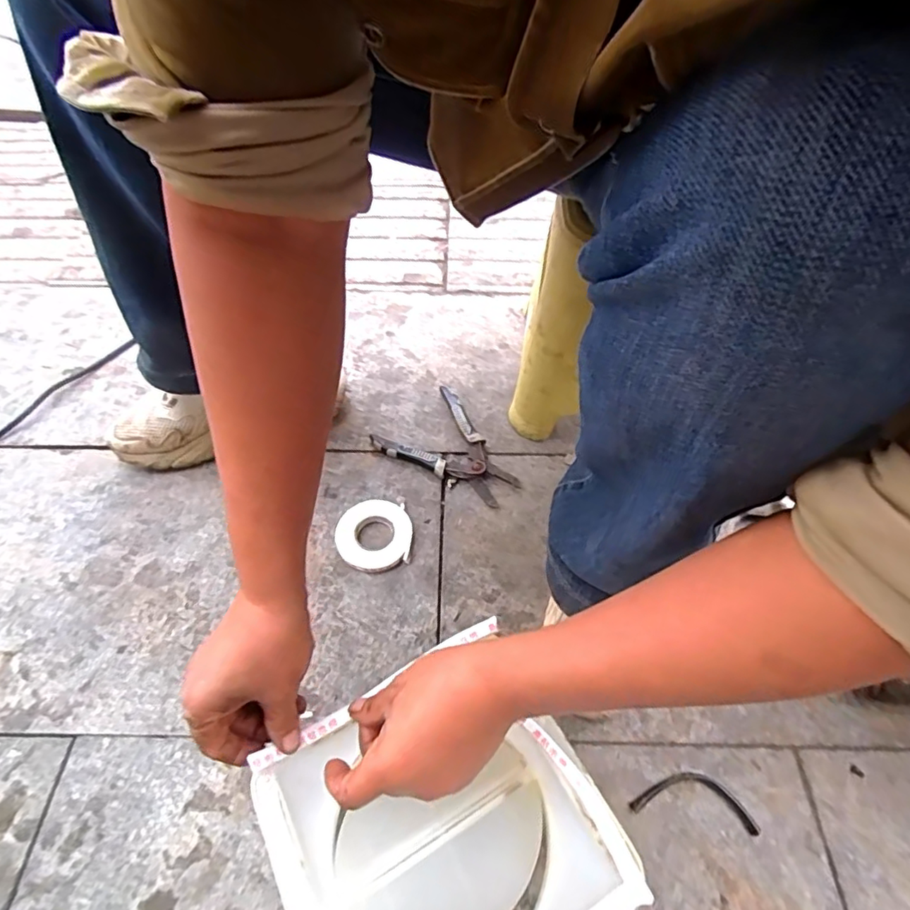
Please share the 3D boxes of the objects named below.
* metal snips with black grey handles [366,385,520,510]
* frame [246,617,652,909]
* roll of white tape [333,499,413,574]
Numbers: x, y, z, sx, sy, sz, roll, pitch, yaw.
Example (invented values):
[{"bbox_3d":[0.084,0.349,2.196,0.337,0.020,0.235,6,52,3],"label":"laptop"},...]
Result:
[{"bbox_3d":[-0.001,-0.006,0.636,0.119,0.017,0.157,-37,62,-24],"label":"metal snips with black grey handles"},{"bbox_3d":[-0.002,0.268,0.382,0.187,0.113,0.170,-24,54,-15],"label":"frame"},{"bbox_3d":[-0.084,0.082,0.569,0.076,0.017,0.078,0,54,0],"label":"roll of white tape"}]

